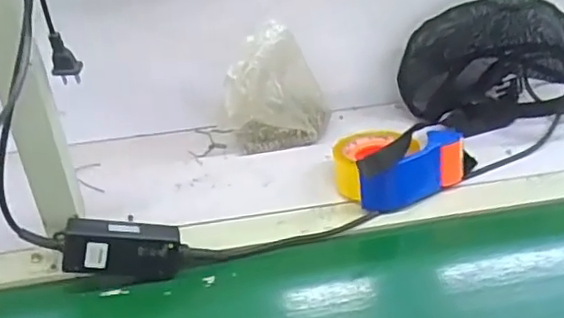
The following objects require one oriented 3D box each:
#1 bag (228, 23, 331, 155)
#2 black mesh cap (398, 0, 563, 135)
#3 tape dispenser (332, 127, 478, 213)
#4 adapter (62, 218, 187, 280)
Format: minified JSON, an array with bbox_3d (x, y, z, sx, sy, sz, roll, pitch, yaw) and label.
[{"bbox_3d":[-0.005,-0.088,0.806,0.150,0.162,0.067,-6,31,-7],"label":"bag"},{"bbox_3d":[0.300,-0.131,0.836,0.201,0.169,0.165,-15,33,-21],"label":"black mesh cap"},{"bbox_3d":[0.141,-0.002,0.734,0.169,0.069,0.105,-18,34,-24],"label":"tape dispenser"},{"bbox_3d":[-0.163,0.094,0.618,0.119,0.050,0.029,8,28,-17],"label":"adapter"}]

